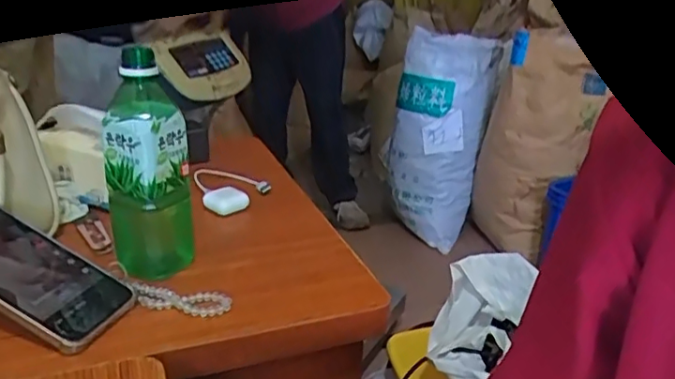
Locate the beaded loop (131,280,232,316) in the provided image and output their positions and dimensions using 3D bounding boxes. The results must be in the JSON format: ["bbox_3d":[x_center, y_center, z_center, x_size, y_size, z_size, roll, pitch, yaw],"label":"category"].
[{"bbox_3d":[-0.134,0.094,0.503,0.084,0.013,0.028,2,23,-3],"label":"beaded loop"}]

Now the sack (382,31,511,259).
[{"bbox_3d":[0.308,-0.169,1.818,0.273,0.612,0.228,13,24,22],"label":"sack"}]

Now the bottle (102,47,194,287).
[{"bbox_3d":[-0.171,-0.021,0.530,0.070,0.206,0.070,-3,23,-15],"label":"bottle"}]

